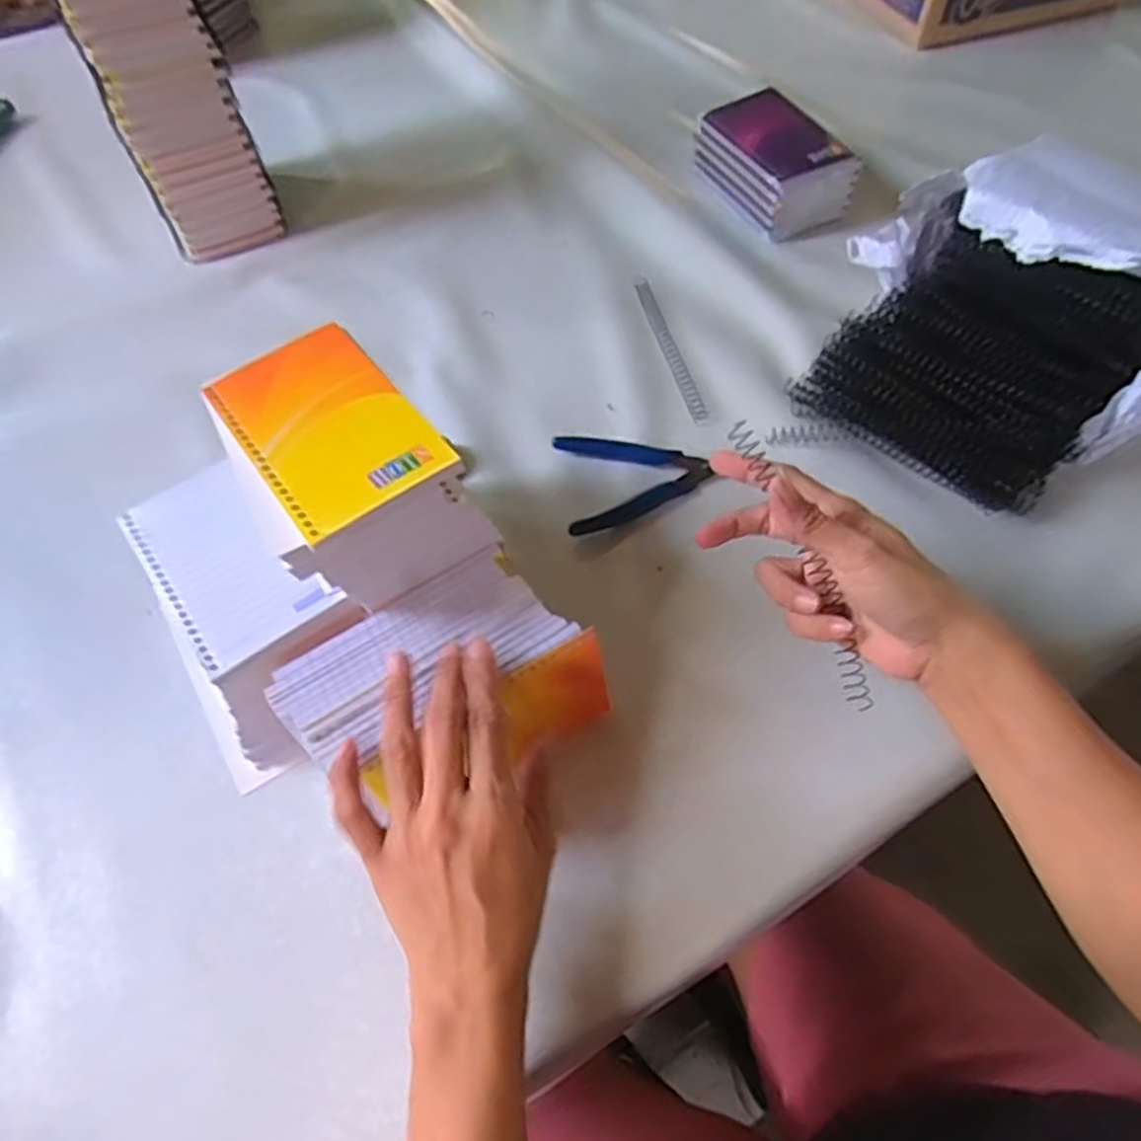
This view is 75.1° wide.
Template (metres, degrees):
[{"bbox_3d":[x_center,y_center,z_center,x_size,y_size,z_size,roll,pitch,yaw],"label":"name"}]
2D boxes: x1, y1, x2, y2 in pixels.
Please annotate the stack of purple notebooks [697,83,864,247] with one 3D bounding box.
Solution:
[{"bbox_3d":[0.179,-0.373,0.678,0.100,0.059,0.139,-25,62,-15],"label":"stack of purple notebooks"}]

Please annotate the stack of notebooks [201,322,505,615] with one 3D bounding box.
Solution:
[{"bbox_3d":[-0.121,-0.055,0.391,0.096,0.068,0.140,-32,64,-18],"label":"stack of notebooks"}]

